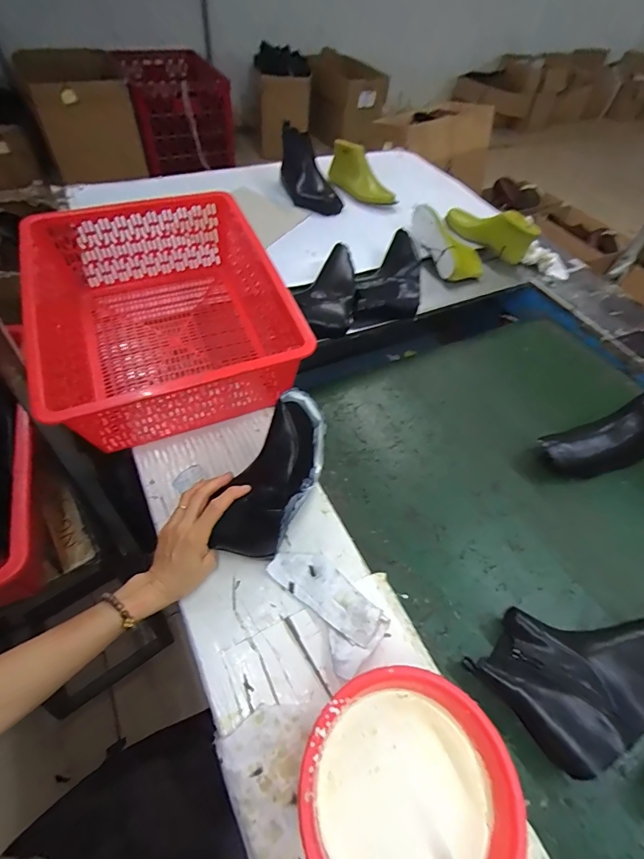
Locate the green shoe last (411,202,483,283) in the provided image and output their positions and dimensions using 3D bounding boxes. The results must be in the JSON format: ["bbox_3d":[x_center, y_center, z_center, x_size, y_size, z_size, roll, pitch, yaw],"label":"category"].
[{"bbox_3d":[0.303,-0.466,1.014,0.143,0.085,0.211,-6,53,-10],"label":"green shoe last"}]

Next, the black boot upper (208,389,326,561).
[{"bbox_3d":[-0.057,0.060,0.551,0.078,0.099,0.228,20,66,11],"label":"black boot upper"}]

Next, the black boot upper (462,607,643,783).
[{"bbox_3d":[0.325,0.280,0.506,0.260,0.059,0.160,-19,56,-19],"label":"black boot upper"}]

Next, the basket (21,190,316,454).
[{"bbox_3d":[-0.268,-0.193,0.706,0.367,0.170,0.469,-16,55,-17],"label":"basket"}]

